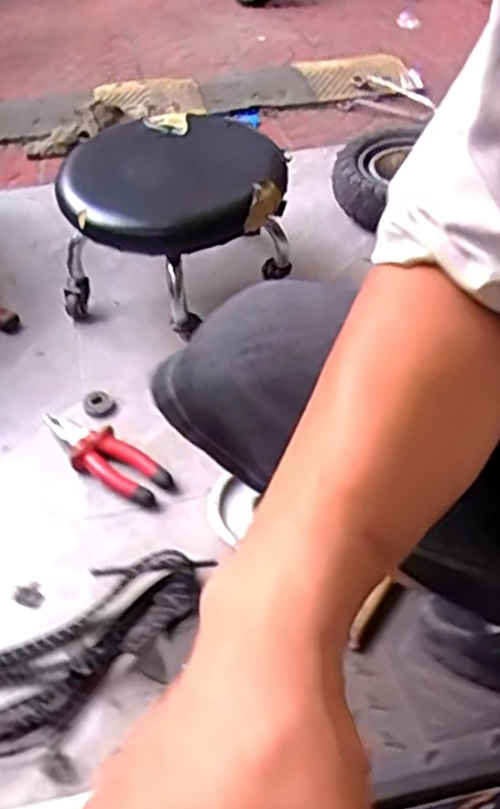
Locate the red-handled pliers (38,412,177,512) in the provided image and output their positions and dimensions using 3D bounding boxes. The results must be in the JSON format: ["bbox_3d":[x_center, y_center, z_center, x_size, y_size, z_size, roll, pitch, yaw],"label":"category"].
[{"bbox_3d":[-0.177,0.062,0.895,0.186,0.023,0.063,32,56,29],"label":"red-handled pliers"}]

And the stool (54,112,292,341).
[{"bbox_3d":[-0.106,-0.269,1.058,0.309,0.171,0.294,-1,47,1],"label":"stool"}]

